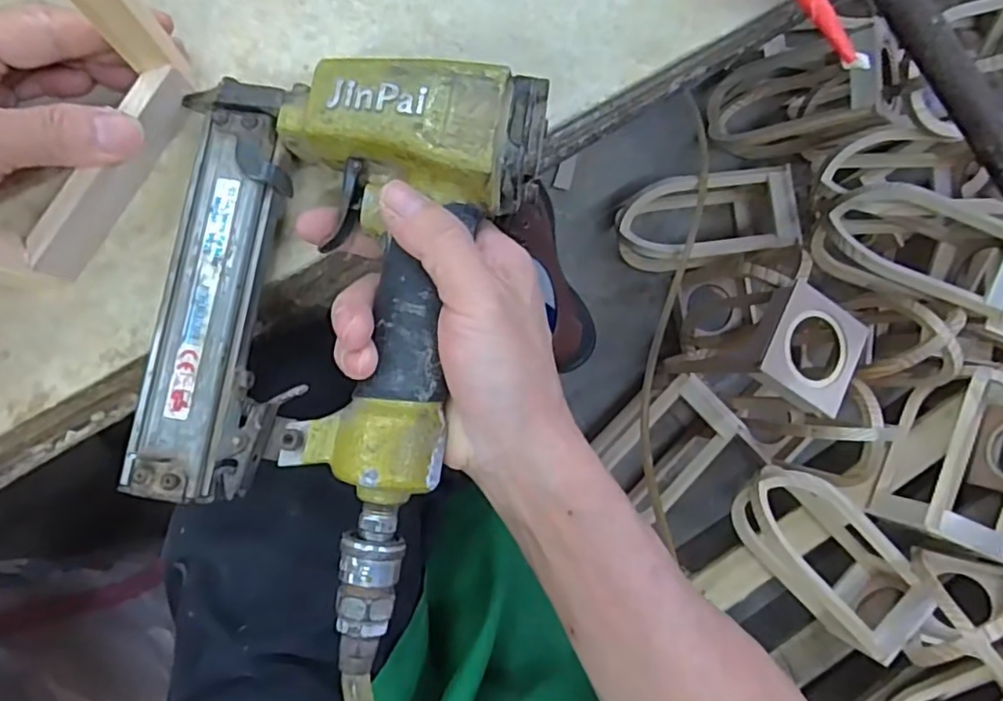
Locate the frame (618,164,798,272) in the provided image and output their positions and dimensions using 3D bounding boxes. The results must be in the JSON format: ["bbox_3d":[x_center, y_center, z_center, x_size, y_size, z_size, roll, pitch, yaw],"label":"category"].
[{"bbox_3d":[0.308,-0.199,0.964,0.253,0.132,0.131,-10,88,-7],"label":"frame"}]

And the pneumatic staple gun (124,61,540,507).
[{"bbox_3d":[-0.069,-0.028,0.246,0.133,0.041,0.185,14,85,-6],"label":"pneumatic staple gun"}]

